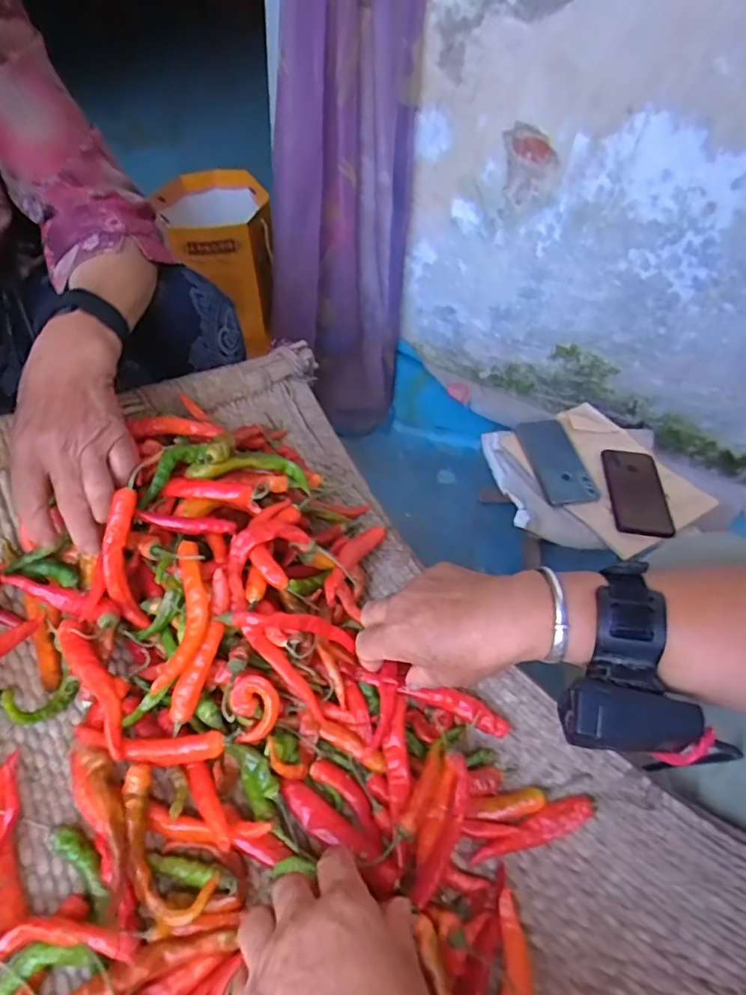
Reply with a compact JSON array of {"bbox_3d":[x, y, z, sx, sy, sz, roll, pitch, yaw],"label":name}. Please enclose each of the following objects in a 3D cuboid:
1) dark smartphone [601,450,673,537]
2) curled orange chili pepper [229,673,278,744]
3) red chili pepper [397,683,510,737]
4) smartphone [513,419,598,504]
[{"bbox_3d":[0.373,-0.010,0.815,0.078,0.008,0.162,9,47,2],"label":"dark smartphone"},{"bbox_3d":[-0.077,0.138,0.383,0.030,0.011,0.041,-10,87,1],"label":"curled orange chili pepper"},{"bbox_3d":[0.057,0.145,0.408,0.078,0.009,0.019,19,48,10],"label":"red chili pepper"},{"bbox_3d":[0.267,-0.057,0.850,0.076,0.008,0.165,-5,48,-11],"label":"smartphone"}]

